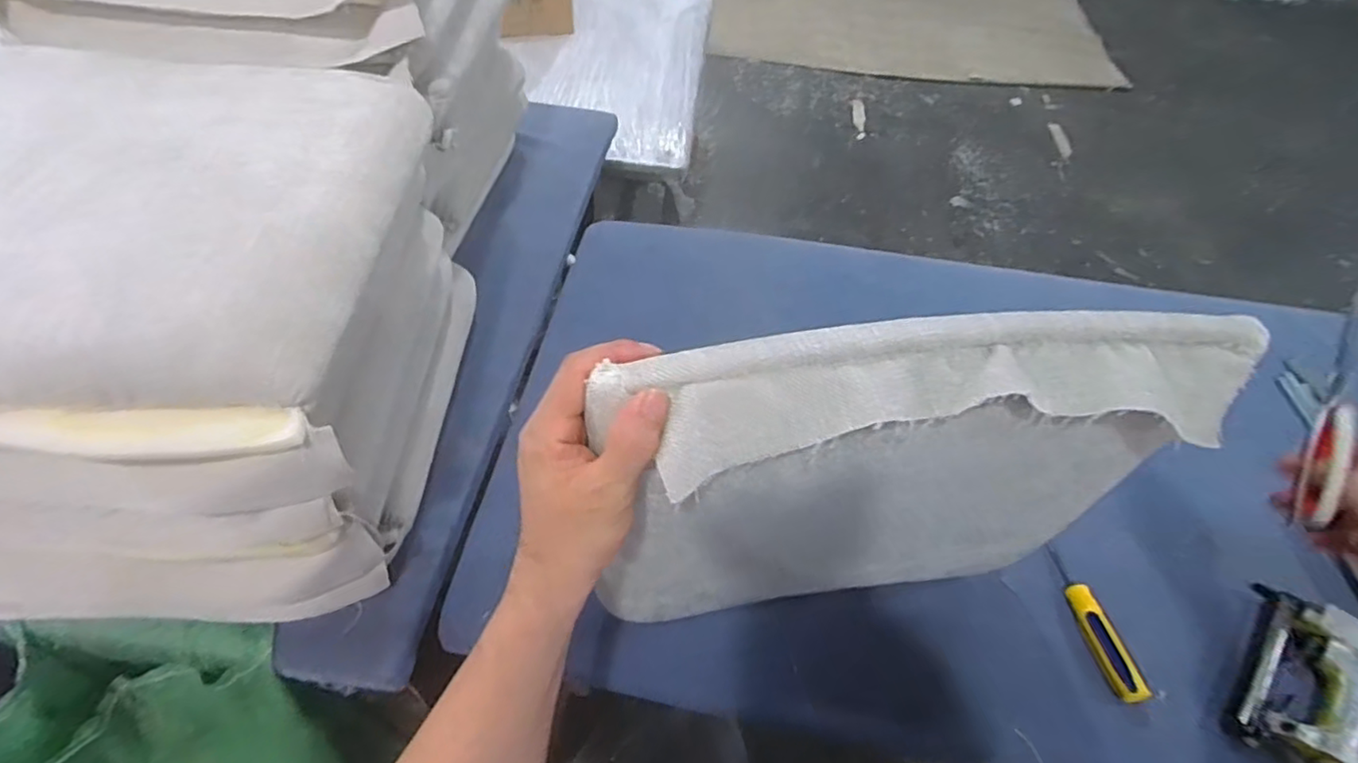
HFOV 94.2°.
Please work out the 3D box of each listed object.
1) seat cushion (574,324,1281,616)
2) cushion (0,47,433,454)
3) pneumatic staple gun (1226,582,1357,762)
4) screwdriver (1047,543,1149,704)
[{"bbox_3d":[0.148,0.081,0.472,0.408,0.292,0.066,-5,51,-11],"label":"seat cushion"},{"bbox_3d":[-0.448,-0.133,0.500,0.428,0.089,0.377,2,50,-3],"label":"cushion"},{"bbox_3d":[0.606,0.311,0.597,0.112,0.055,0.246,31,55,20],"label":"pneumatic staple gun"},{"bbox_3d":[0.432,0.248,0.657,0.026,0.025,0.157,-4,51,-8],"label":"screwdriver"}]

